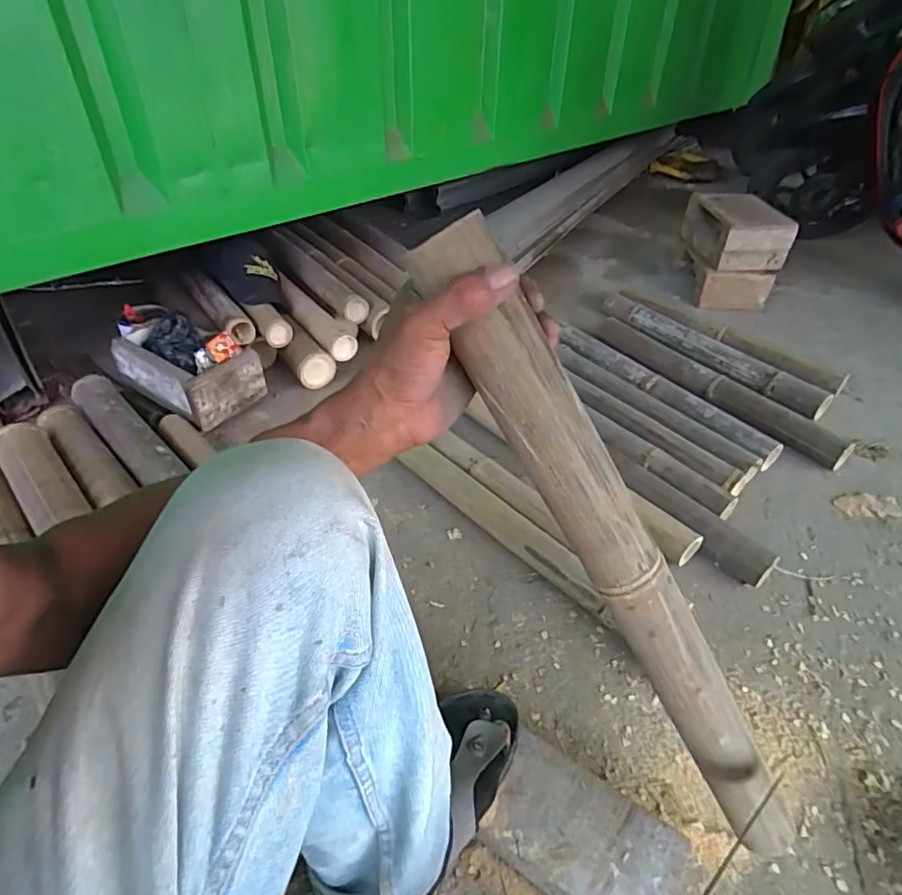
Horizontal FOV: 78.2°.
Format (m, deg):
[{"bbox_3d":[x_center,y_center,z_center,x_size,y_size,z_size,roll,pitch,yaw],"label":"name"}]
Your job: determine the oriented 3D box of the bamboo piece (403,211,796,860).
[{"bbox_3d":[0.139,0.105,0.428,0.051,0.593,0.039,-14,26,39],"label":"bamboo piece"}]

